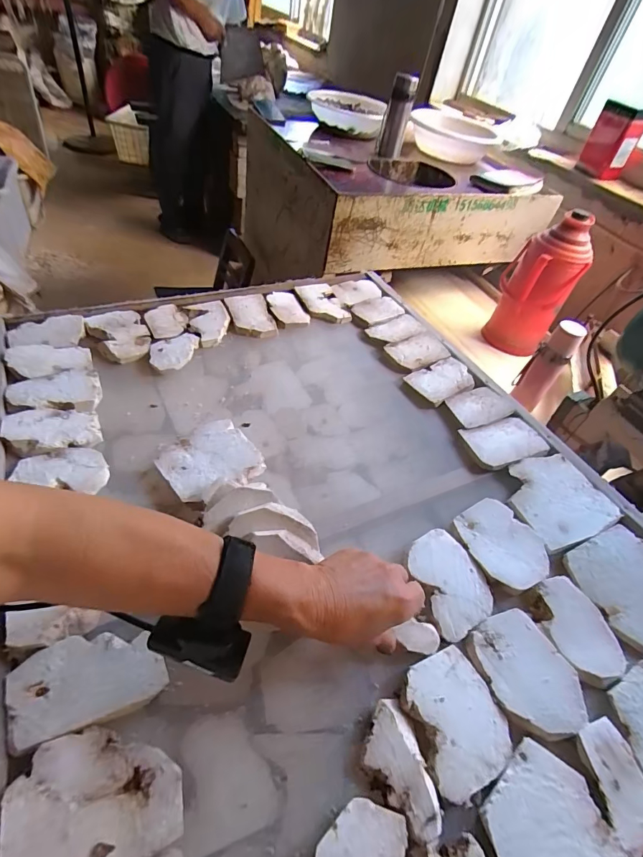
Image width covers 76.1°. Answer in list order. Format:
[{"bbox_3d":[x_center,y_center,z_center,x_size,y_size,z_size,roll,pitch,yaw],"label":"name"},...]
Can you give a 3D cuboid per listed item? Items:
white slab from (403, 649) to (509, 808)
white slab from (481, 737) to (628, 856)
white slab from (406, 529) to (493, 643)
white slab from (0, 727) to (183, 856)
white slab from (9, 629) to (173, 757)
[{"bbox_3d":[0.114,0.245,0.349,0.079,0.012,0.092,-16,52,-18],"label":"white slab"},{"bbox_3d":[0.170,0.302,0.294,0.087,0.011,0.110,-6,50,-17],"label":"white slab"},{"bbox_3d":[0.130,0.156,0.424,0.078,0.015,0.095,-18,54,-26],"label":"white slab"},{"bbox_3d":[-0.153,0.252,0.276,0.099,0.025,0.087,-15,53,-24],"label":"white slab"},{"bbox_3d":[-0.181,0.194,0.320,0.105,0.013,0.065,-11,51,-21],"label":"white slab"}]

